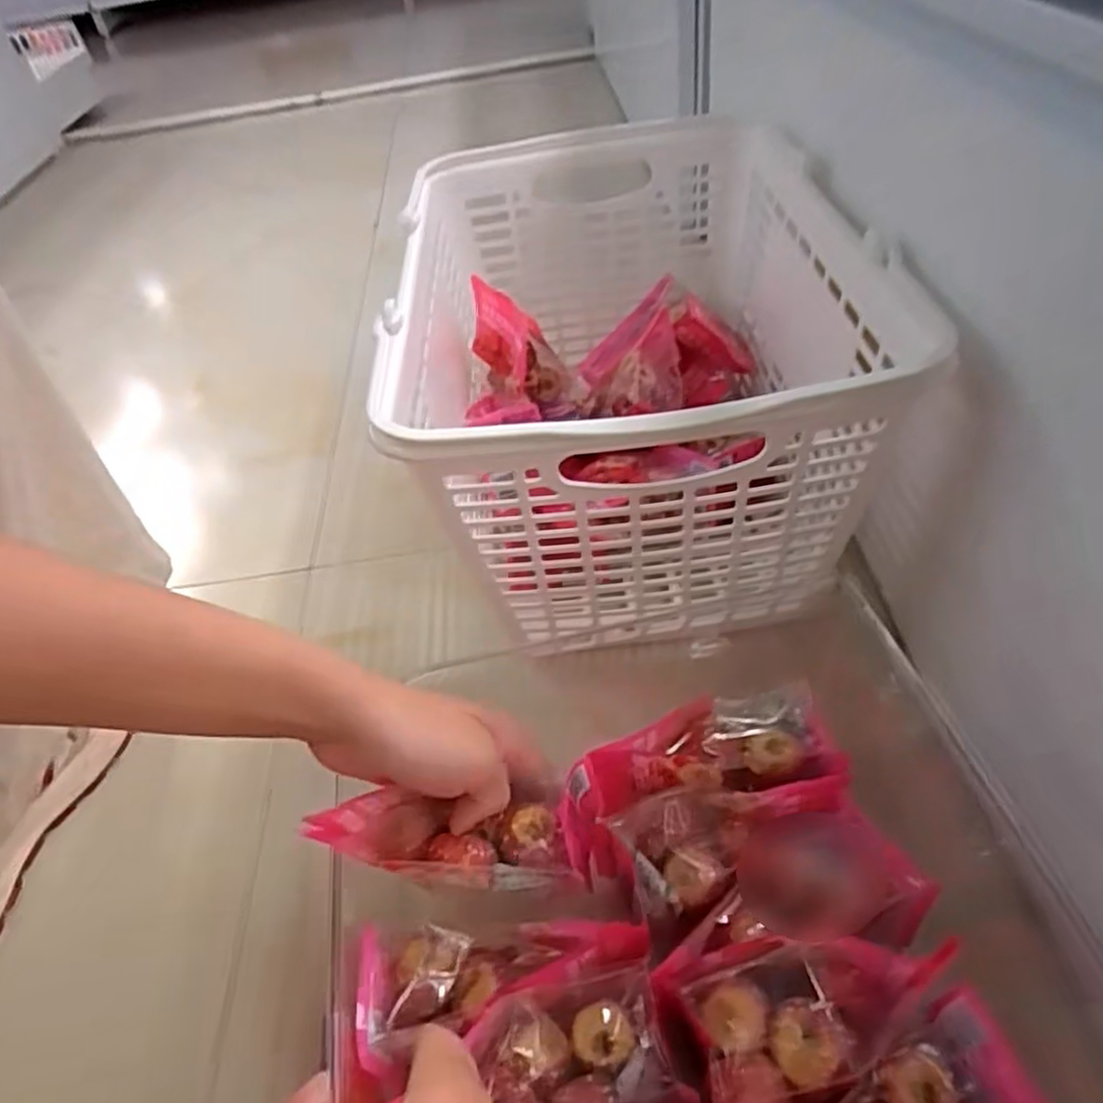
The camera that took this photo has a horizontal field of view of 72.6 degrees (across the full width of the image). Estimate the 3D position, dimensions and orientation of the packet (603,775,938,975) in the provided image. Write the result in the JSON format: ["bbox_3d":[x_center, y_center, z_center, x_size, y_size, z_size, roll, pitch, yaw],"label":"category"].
[{"bbox_3d":[0.104,0.153,0.368,0.128,0.025,0.080,-7,45,-1],"label":"packet"}]

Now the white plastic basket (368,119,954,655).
[{"bbox_3d":[0.057,-0.124,0.596,0.302,0.264,0.426,-5,45,0],"label":"white plastic basket"}]

